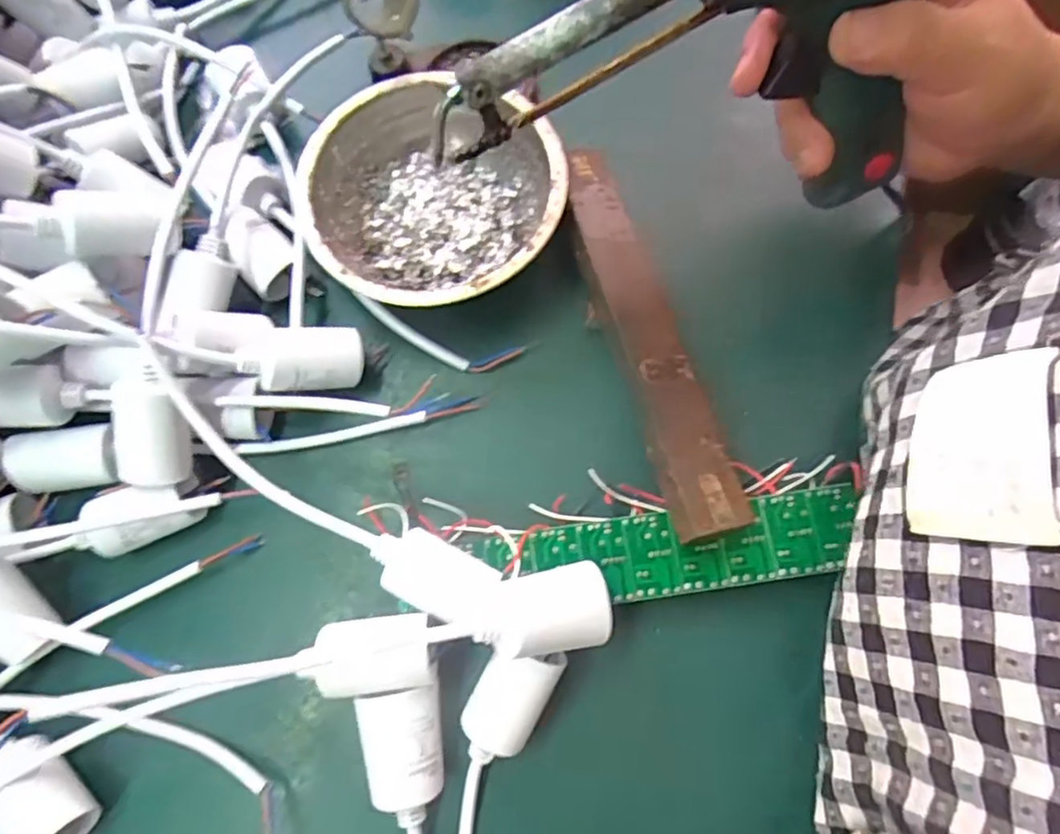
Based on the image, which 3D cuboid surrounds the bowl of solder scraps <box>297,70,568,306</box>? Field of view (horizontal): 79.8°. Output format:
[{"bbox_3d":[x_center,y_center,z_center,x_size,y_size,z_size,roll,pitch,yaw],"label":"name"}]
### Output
[{"bbox_3d":[-0.048,-0.113,0.323,0.113,0.037,0.125,-42,77,-9],"label":"bowl of solder scraps"}]

